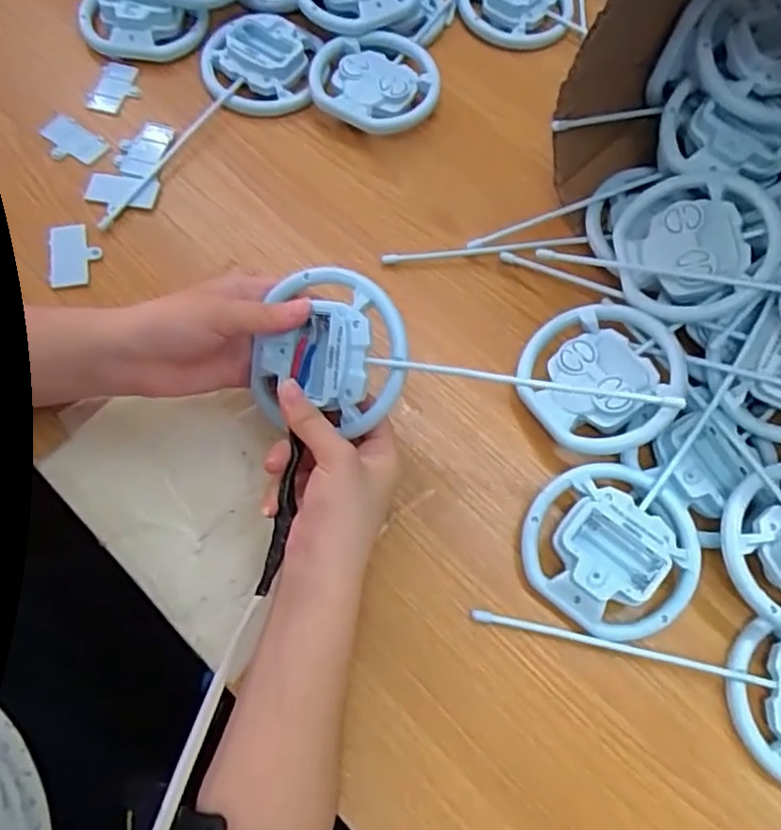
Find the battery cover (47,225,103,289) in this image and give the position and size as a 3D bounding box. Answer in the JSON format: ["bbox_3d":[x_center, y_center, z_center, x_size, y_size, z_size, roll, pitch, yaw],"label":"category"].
[{"bbox_3d":[-0.220,-0.111,0.470,0.034,0.004,0.048,-9,72,-15],"label":"battery cover"}]

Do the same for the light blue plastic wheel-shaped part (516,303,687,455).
[{"bbox_3d":[0.135,-0.024,0.439,0.100,0.023,0.100,-7,68,17],"label":"light blue plastic wheel-shaped part"}]

